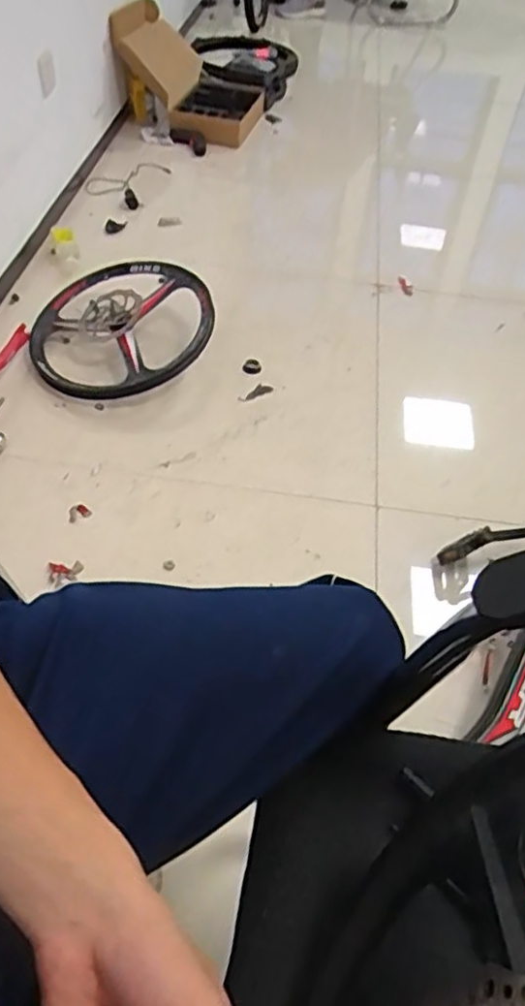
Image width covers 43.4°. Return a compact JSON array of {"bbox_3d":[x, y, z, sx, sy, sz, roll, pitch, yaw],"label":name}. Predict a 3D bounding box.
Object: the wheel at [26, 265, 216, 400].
[{"bbox_3d":[-0.326,-0.394,1.465,0.408,0.076,0.386,-5,60,9],"label":"wheel"}]

